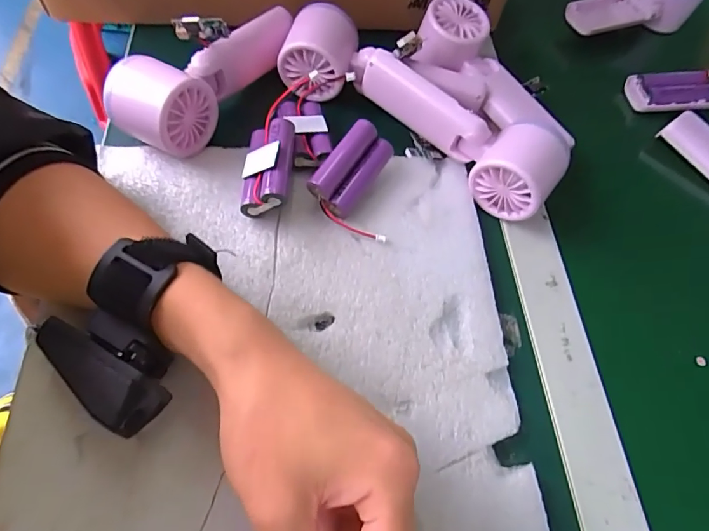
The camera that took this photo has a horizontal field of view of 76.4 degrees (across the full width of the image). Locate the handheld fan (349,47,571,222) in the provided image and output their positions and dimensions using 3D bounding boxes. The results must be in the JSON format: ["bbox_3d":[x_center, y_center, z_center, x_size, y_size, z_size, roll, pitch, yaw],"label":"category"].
[{"bbox_3d":[0.074,-0.113,0.346,0.184,0.051,0.058,38,64,19],"label":"handheld fan"}]

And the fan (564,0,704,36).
[{"bbox_3d":[0.295,-0.283,0.481,0.157,0.051,0.058,-20,61,-14],"label":"fan"}]

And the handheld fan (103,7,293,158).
[{"bbox_3d":[-0.112,-0.154,0.345,0.061,0.055,0.160,24,60,12],"label":"handheld fan"}]

